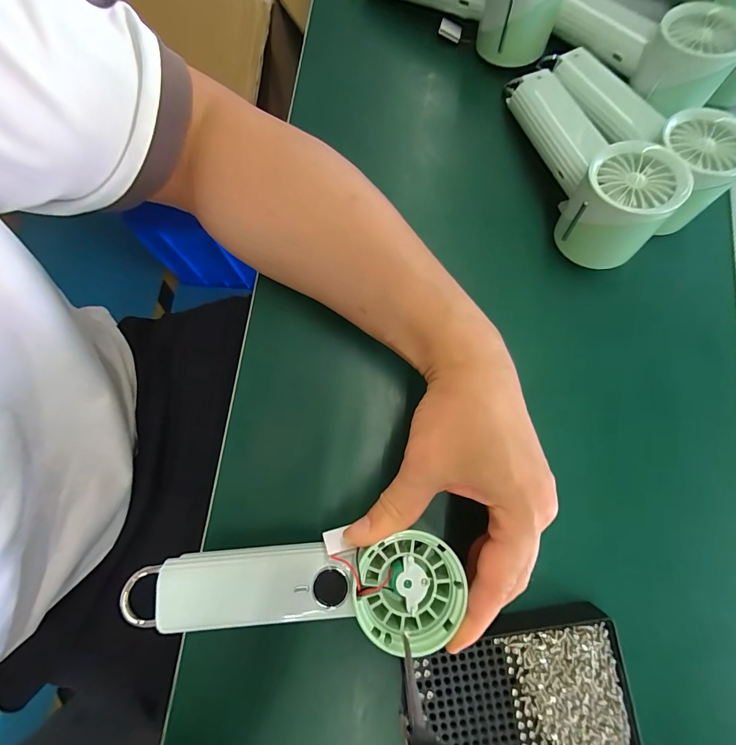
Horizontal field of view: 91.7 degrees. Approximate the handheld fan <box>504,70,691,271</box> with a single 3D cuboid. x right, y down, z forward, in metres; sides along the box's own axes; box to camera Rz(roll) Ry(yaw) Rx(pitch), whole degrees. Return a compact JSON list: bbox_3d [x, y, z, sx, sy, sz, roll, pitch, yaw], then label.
[{"bbox_3d":[0.165,-0.170,0.289,0.069,0.070,0.187,-5,62,-2],"label":"handheld fan"}]

